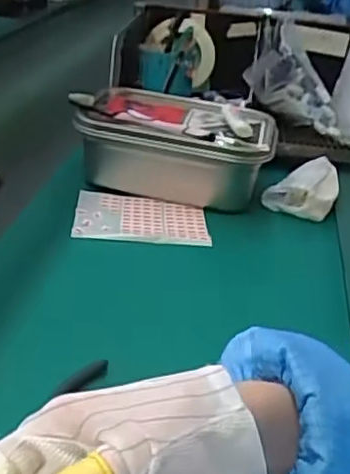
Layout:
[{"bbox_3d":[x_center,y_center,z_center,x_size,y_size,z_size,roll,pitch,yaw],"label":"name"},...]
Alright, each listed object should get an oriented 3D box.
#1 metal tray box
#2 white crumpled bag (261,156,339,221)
[{"bbox_3d":[0.004,-0.117,0.794,0.237,0.087,0.159,11,29,11],"label":"metal tray box"},{"bbox_3d":[0.160,-0.062,0.783,0.087,0.053,0.068,13,30,14],"label":"white crumpled bag"}]

